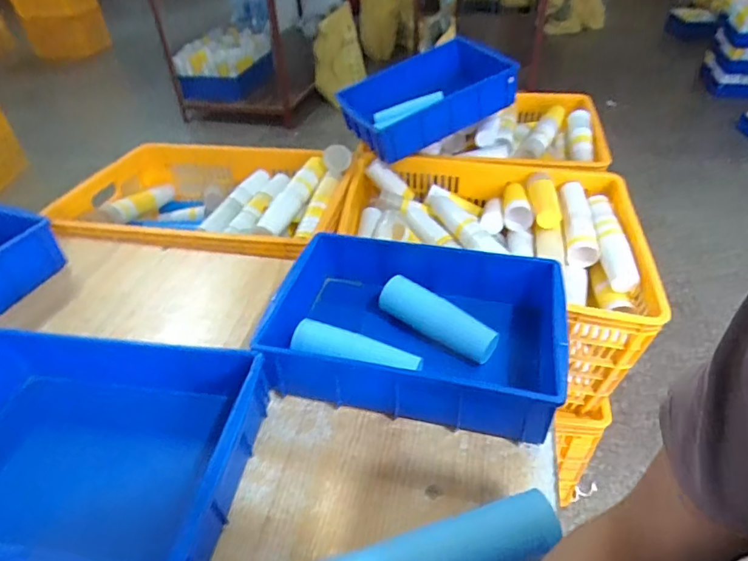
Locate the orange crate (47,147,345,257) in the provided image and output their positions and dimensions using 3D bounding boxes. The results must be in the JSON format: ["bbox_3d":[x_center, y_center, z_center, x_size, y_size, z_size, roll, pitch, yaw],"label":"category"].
[{"bbox_3d":[-0.398,-0.182,1.217,0.688,0.177,0.450,1,40,5],"label":"orange crate"}]

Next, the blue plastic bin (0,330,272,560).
[{"bbox_3d":[-0.365,0.204,0.594,0.406,0.107,0.264,4,42,7],"label":"blue plastic bin"}]

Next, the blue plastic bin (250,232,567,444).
[{"bbox_3d":[0.050,0.070,0.742,0.443,0.100,0.292,7,42,10],"label":"blue plastic bin"}]

